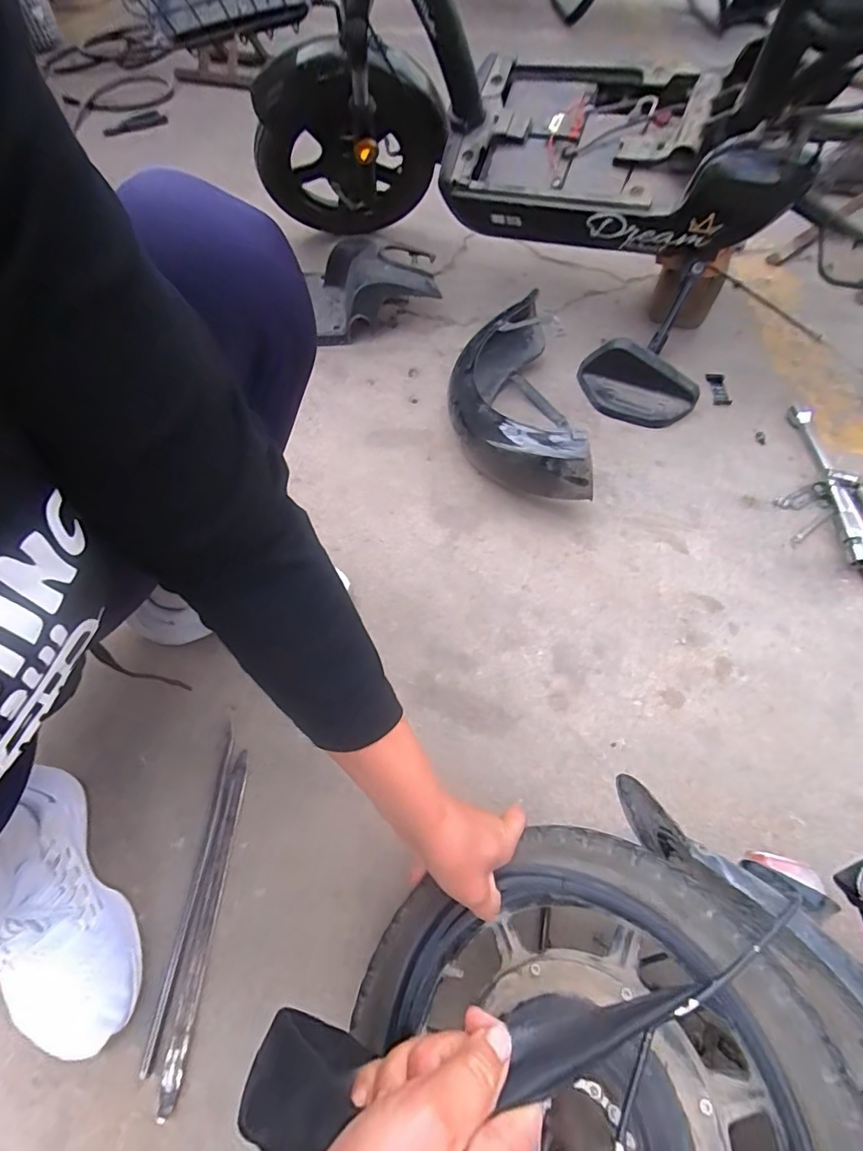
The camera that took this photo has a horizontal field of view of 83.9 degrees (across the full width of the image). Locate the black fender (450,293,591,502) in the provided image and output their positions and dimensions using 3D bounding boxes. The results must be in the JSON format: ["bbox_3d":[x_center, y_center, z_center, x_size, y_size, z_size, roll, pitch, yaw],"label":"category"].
[{"bbox_3d":[0.123,-0.278,0.752,0.185,0.122,0.400,-1,59,1],"label":"black fender"}]

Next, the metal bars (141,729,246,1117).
[{"bbox_3d":[-0.227,0.323,0.482,0.038,0.009,0.303,2,59,3],"label":"metal bars"}]

